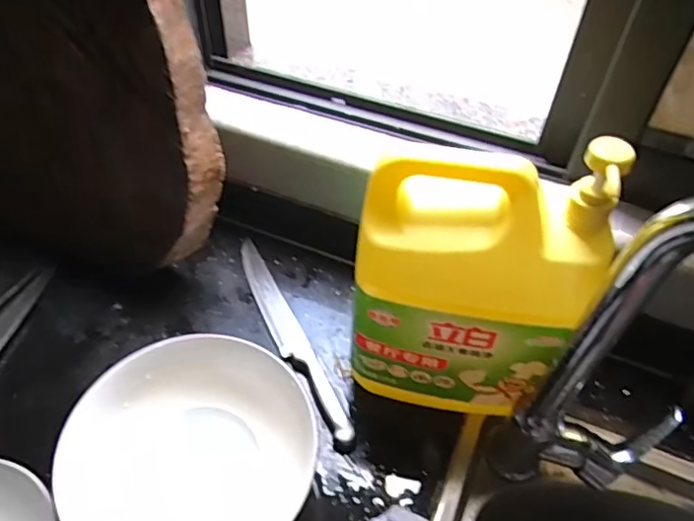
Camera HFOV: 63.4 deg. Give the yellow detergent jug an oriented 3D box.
[{"bbox_3d":[0.101,0.025,0.460,0.182,0.245,0.085,5,50,3],"label":"yellow detergent jug"}]

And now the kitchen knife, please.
[{"bbox_3d":[-0.064,0.080,0.615,0.033,0.010,0.288,-20,54,-18],"label":"kitchen knife"}]

